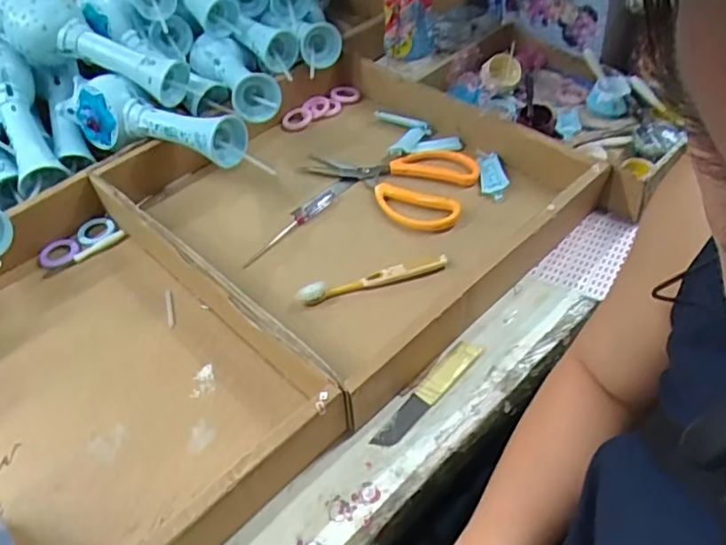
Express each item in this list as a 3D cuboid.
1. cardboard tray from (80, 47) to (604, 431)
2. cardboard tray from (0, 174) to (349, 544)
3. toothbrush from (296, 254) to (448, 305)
[{"bbox_3d":[-0.015,-0.090,0.601,0.349,0.049,0.379,-37,56,-27],"label":"cardboard tray"},{"bbox_3d":[-0.264,0.088,0.457,0.343,0.053,0.397,-34,55,-25],"label":"cardboard tray"},{"bbox_3d":[0.010,0.005,0.536,0.136,0.017,0.012,-15,49,-10],"label":"toothbrush"}]

